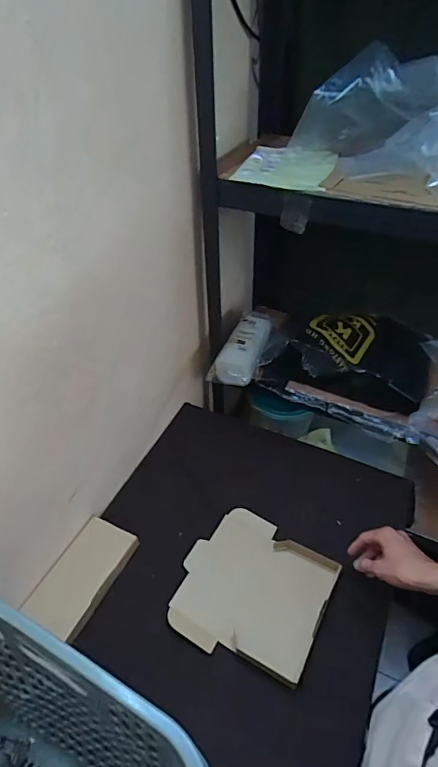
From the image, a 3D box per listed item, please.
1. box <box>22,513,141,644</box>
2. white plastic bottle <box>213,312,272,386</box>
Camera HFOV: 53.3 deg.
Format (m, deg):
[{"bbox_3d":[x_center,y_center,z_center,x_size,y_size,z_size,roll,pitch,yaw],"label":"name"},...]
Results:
[{"bbox_3d":[-0.235,0.328,0.758,0.107,0.033,0.195,16,46,18],"label":"box"},{"bbox_3d":[0.075,-0.092,1.078,0.097,0.066,0.234,15,46,17],"label":"white plastic bottle"}]

